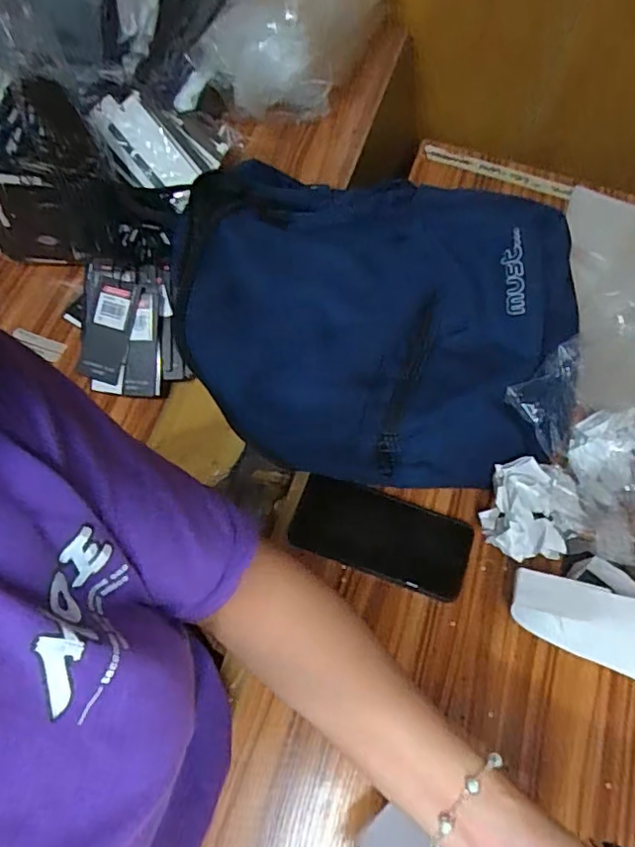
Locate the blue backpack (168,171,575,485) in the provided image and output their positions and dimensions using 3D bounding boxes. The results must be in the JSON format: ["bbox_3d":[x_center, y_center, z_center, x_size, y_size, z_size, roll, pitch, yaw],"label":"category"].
[{"bbox_3d":[0.055,-0.123,0.618,0.390,0.114,0.351,4,65,0],"label":"blue backpack"}]

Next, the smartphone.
[{"bbox_3d":[0.062,0.112,0.575,0.171,0.012,0.079,19,66,6],"label":"smartphone"}]

